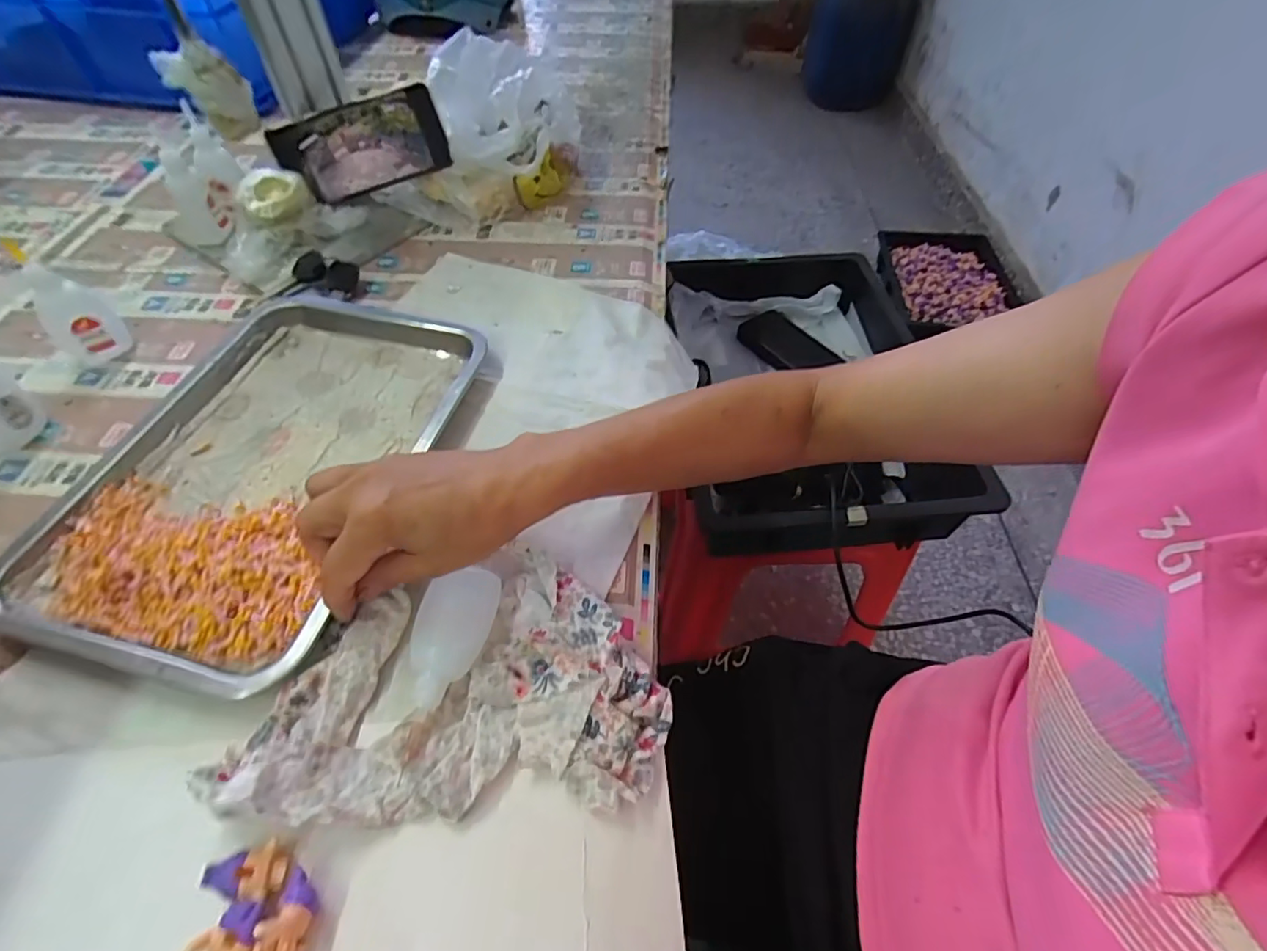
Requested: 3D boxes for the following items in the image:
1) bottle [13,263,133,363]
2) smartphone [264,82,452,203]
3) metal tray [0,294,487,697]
[{"bbox_3d":[-0.446,-0.131,0.466,0.034,0.069,0.045,37,61,25],"label":"bottle"},{"bbox_3d":[-0.274,-0.334,0.596,0.158,0.075,0.014,-20,30,-5],"label":"smartphone"},{"bbox_3d":[-0.268,-0.018,0.419,0.233,0.027,0.308,12,54,9],"label":"metal tray"}]

